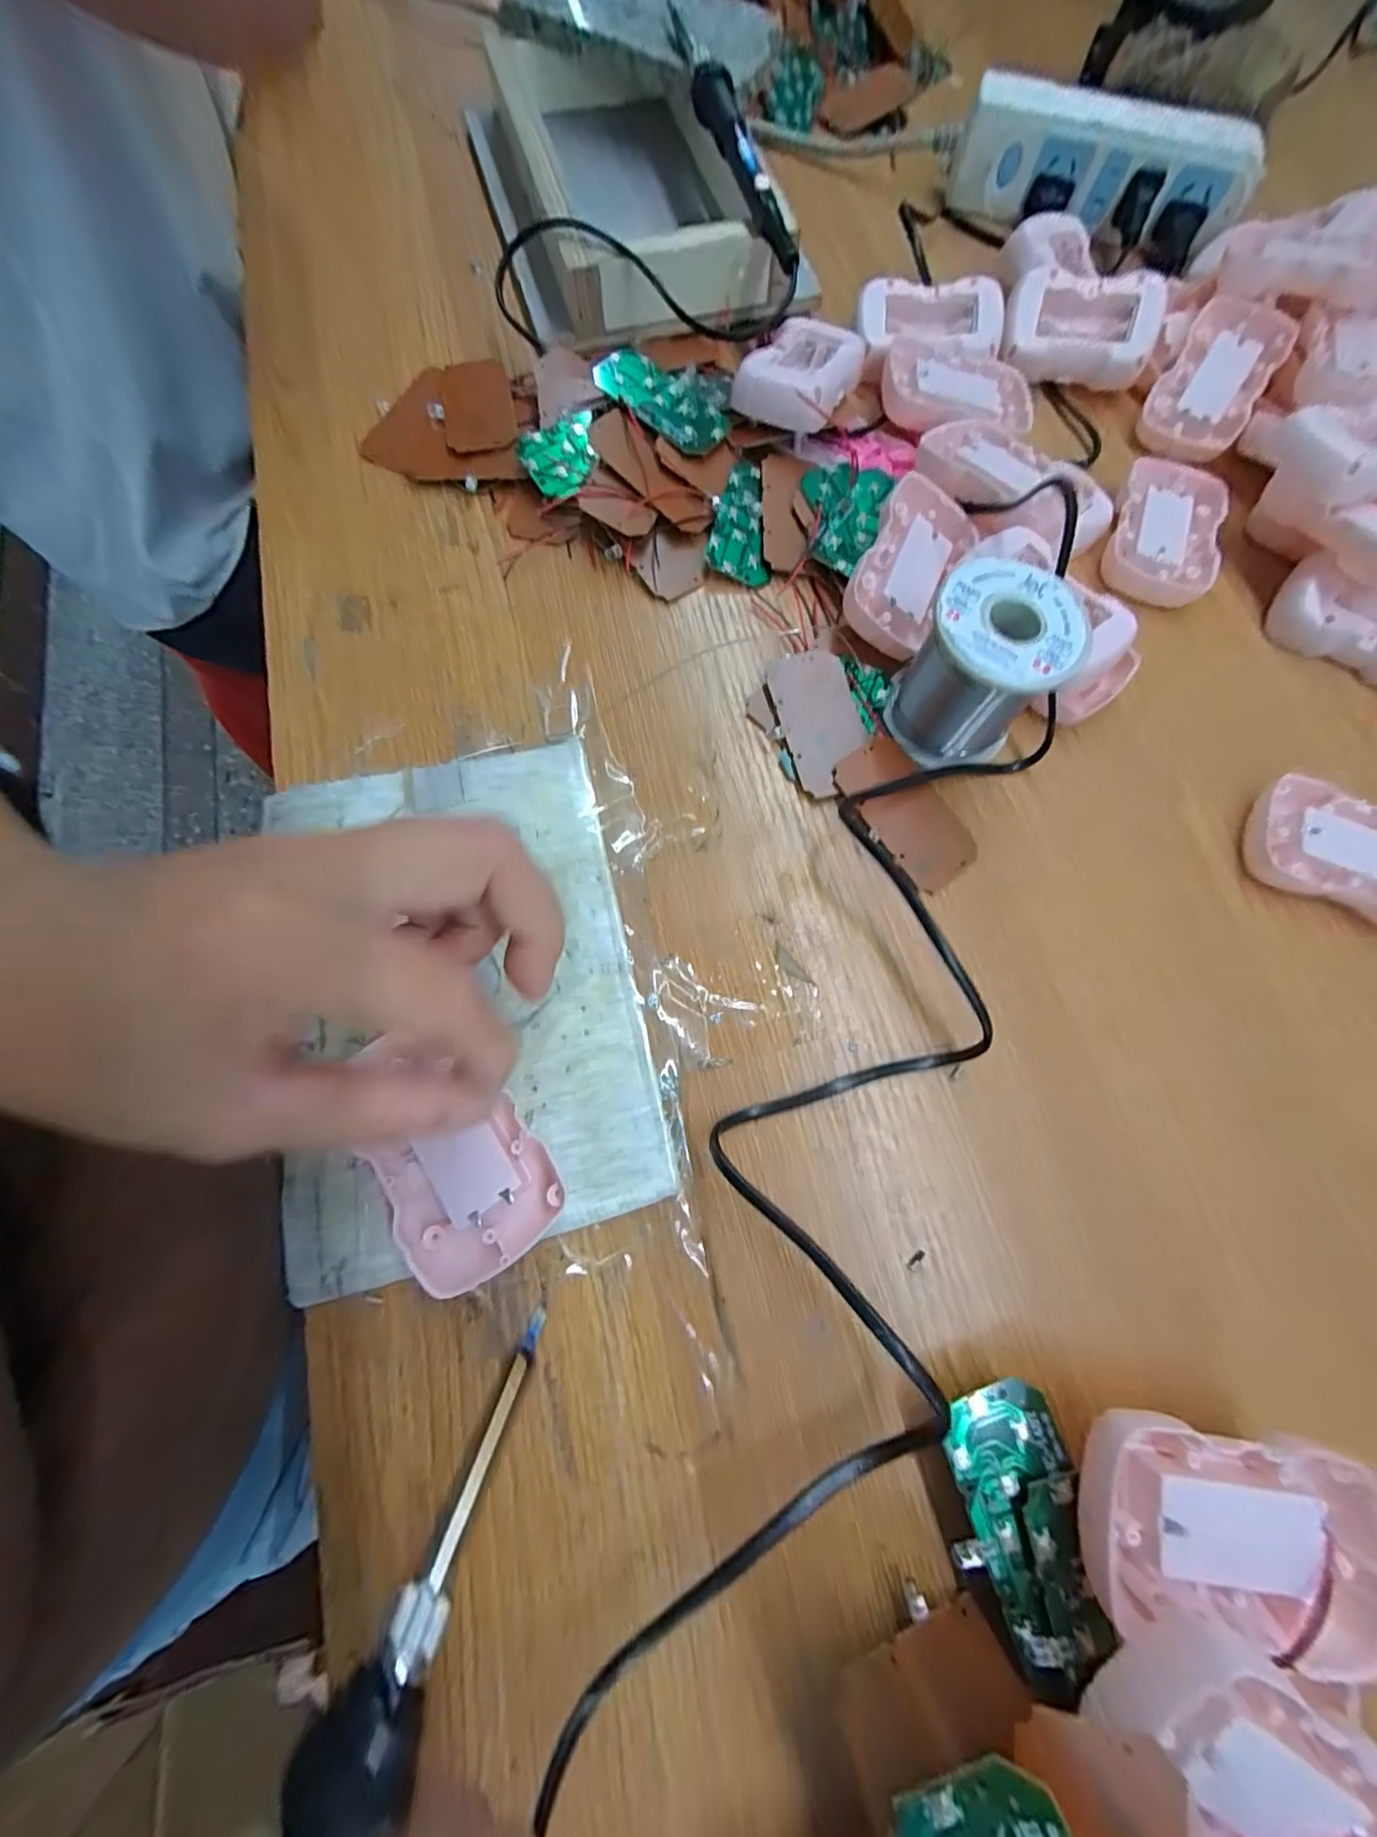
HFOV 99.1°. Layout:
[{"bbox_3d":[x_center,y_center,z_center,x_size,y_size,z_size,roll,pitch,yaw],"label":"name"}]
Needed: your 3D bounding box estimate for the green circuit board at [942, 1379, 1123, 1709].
[{"bbox_3d":[0.104,0.190,0.182,0.038,0.005,0.071,-6,67,2],"label":"green circuit board"}]

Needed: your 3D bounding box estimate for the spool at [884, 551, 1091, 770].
[{"bbox_3d":[0.127,-0.108,0.259,0.058,0.057,0.061,33,75,7],"label":"spool"}]

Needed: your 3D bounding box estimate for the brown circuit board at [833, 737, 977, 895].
[{"bbox_3d":[0.100,-0.048,0.270,0.037,0.009,0.072,-30,77,-11],"label":"brown circuit board"}]

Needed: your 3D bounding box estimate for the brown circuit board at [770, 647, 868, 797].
[{"bbox_3d":[0.063,-0.094,0.283,0.037,0.008,0.075,-11,74,-6],"label":"brown circuit board"}]

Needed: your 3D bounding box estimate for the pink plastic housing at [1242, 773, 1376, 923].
[{"bbox_3d":[0.307,-0.027,0.269,0.088,0.014,0.055,21,74,4],"label":"pink plastic housing"}]

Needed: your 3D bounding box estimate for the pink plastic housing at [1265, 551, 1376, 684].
[{"bbox_3d":[0.355,-0.155,0.304,0.087,0.023,0.051,29,104,7],"label":"pink plastic housing"}]

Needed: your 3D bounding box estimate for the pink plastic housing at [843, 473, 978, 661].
[{"bbox_3d":[0.110,-0.177,0.298,0.049,0.017,0.088,32,79,-11],"label":"pink plastic housing"}]

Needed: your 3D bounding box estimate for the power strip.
[{"bbox_3d":[0.277,-0.499,0.397,0.192,0.059,0.031,12,73,1],"label":"power strip"}]

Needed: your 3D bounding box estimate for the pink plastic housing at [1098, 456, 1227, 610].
[{"bbox_3d":[0.263,-0.215,0.325,0.052,0.016,0.093,22,74,4],"label":"pink plastic housing"}]

